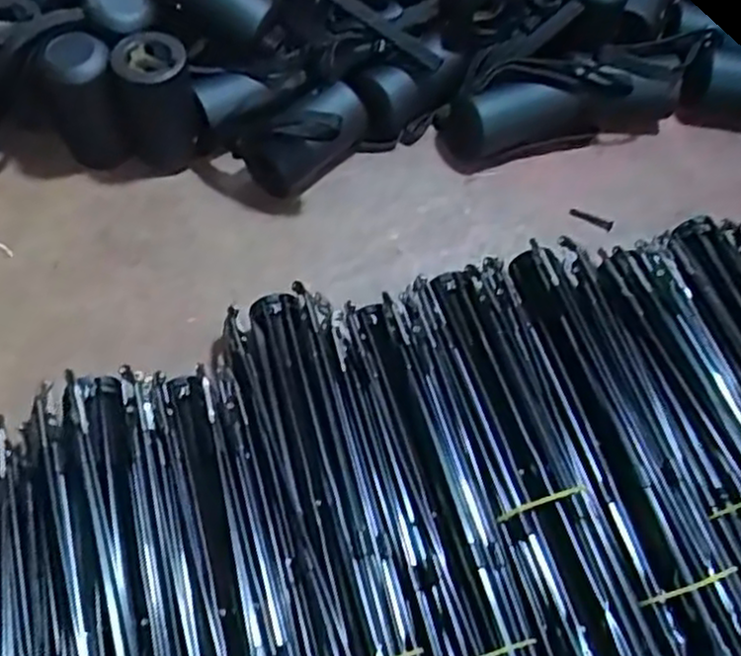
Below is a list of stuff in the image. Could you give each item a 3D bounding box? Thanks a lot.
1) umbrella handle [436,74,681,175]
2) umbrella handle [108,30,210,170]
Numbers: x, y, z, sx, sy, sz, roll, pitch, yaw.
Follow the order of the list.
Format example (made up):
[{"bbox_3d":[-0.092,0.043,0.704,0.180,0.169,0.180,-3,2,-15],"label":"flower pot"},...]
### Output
[{"bbox_3d":[0.094,-0.114,0.397,0.118,0.038,0.036,-15,61,-12],"label":"umbrella handle"},{"bbox_3d":[-0.102,-0.106,0.369,0.036,0.063,0.030,-19,62,-14],"label":"umbrella handle"}]

